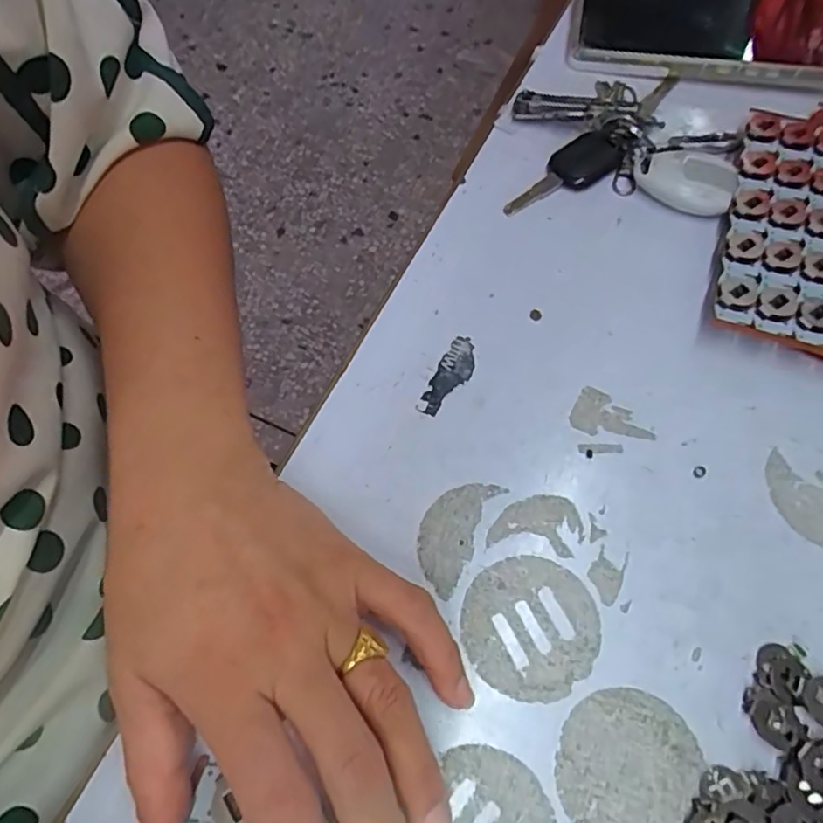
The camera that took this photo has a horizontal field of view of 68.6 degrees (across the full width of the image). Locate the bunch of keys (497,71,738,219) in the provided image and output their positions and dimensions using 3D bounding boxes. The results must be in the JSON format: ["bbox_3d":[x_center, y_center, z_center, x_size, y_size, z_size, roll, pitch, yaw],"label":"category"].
[{"bbox_3d":[0.106,-0.163,0.347,0.124,0.022,0.085,-14,65,-5],"label":"bunch of keys"}]

